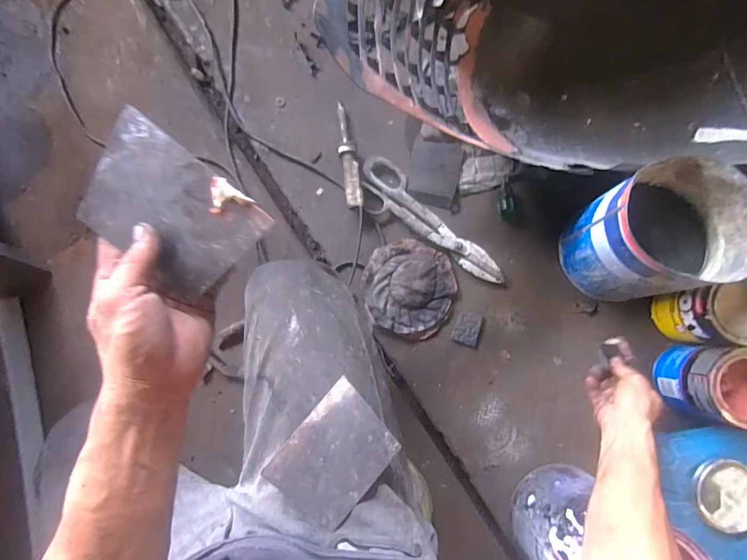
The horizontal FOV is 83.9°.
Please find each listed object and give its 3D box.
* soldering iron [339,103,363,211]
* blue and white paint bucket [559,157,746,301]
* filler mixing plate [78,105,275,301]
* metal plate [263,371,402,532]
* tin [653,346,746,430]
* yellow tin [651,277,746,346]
[{"bbox_3d":[-0.041,-0.208,0.683,0.028,0.028,0.187,-7,83,-1],"label":"soldering iron"},{"bbox_3d":[0.387,-0.062,0.591,0.164,0.200,0.156,0,83,0],"label":"blue and white paint bucket"},{"bbox_3d":[-0.145,-0.044,0.293,0.117,0.007,0.091,37,99,-7],"label":"filler mixing plate"},{"bbox_3d":[-0.038,0.172,0.405,0.087,0.004,0.118,39,83,13],"label":"metal plate"},{"bbox_3d":[0.491,0.148,0.596,0.098,0.118,0.099,0,83,0],"label":"tin"},{"bbox_3d":[0.500,0.048,0.612,0.099,0.127,0.095,-12,84,-2],"label":"yellow tin"}]

